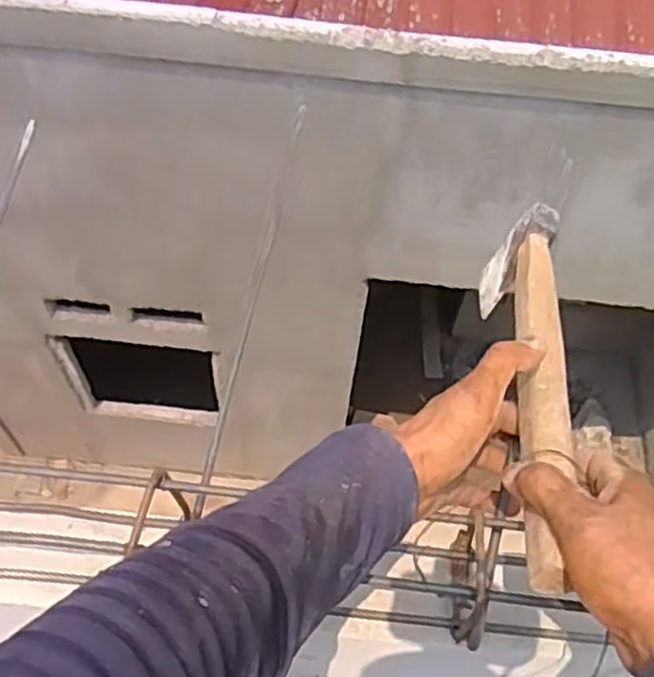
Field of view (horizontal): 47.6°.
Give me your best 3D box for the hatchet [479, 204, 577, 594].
[{"bbox_3d":[0.142,0.029,0.522,0.039,0.088,0.311,8,45,2],"label":"hatchet"}]

